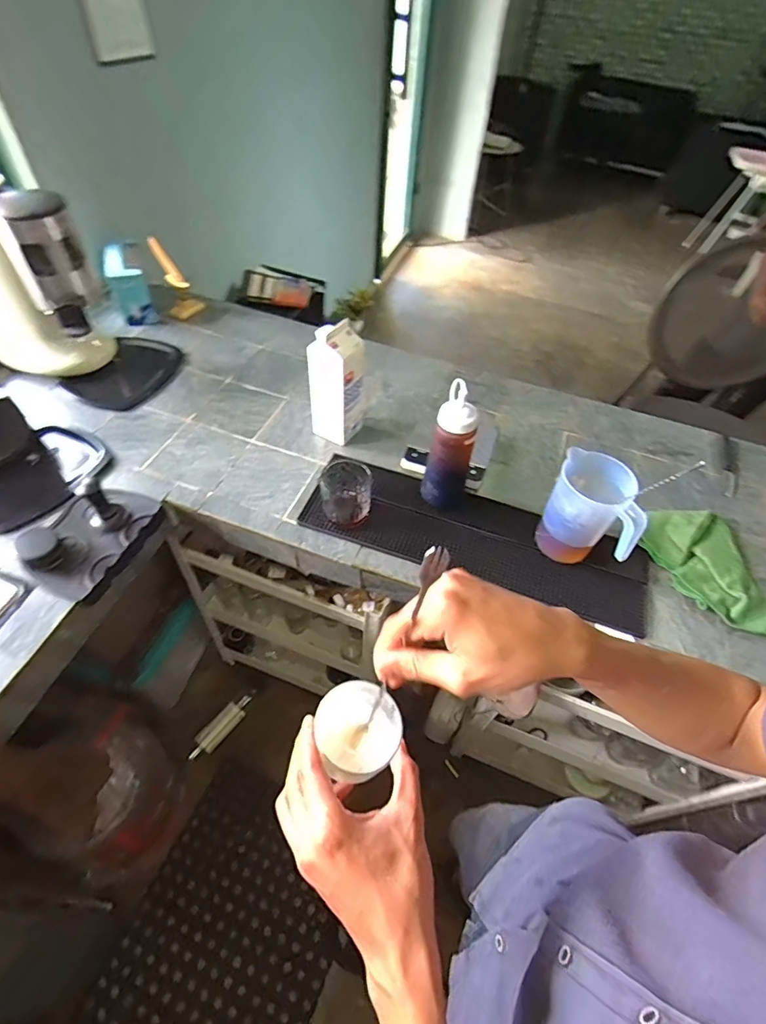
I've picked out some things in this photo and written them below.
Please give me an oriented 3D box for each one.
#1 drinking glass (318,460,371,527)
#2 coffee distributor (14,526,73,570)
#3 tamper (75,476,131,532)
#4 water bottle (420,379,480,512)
[{"bbox_3d":[-0.063,-0.030,0.823,0.081,0.083,0.087,2,51,-3],"label":"drinking glass"},{"bbox_3d":[-0.545,0.055,0.752,0.073,0.052,0.063,36,58,22],"label":"coffee distributor"},{"bbox_3d":[-0.461,-0.016,0.778,0.054,0.084,0.042,36,57,22],"label":"tamper"},{"bbox_3d":[0.117,-0.107,0.796,0.074,0.207,0.087,15,52,7],"label":"water bottle"}]

